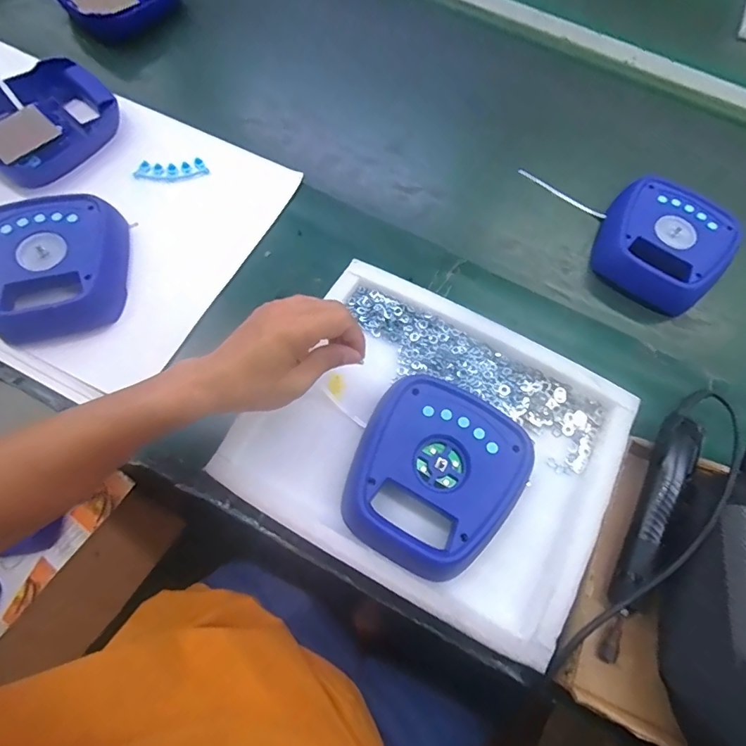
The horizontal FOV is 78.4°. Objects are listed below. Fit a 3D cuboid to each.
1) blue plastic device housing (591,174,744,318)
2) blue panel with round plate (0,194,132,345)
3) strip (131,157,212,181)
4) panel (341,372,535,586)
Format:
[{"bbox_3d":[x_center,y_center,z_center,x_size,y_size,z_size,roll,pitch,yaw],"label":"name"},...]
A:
[{"bbox_3d":[0.381,-0.170,0.608,0.157,0.048,0.176,41,72,13],"label":"blue plastic device housing"},{"bbox_3d":[-0.366,-0.124,0.534,0.163,0.045,0.170,-19,70,-10],"label":"blue panel with round plate"},{"bbox_3d":[-0.272,-0.275,0.619,0.094,0.014,0.024,-3,68,-3],"label":"strip"},{"bbox_3d":[0.059,0.099,0.449,0.152,0.034,0.175,28,70,8],"label":"panel"}]

